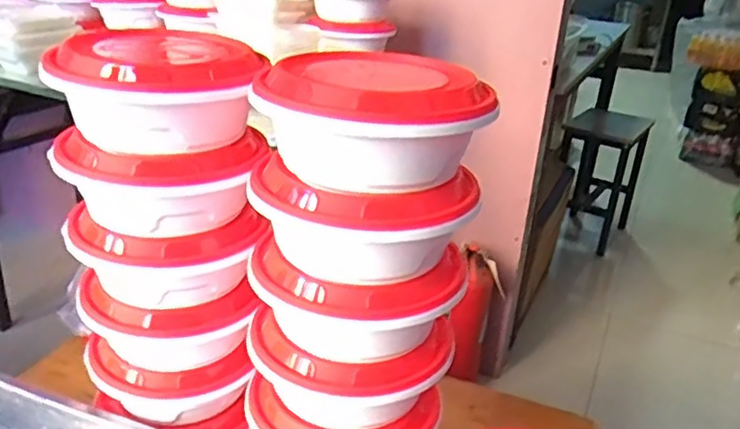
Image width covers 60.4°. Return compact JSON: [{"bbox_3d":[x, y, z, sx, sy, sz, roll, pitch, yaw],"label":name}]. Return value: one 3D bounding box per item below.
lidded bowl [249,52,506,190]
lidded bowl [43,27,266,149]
[{"bbox_3d":[0.003,-0.065,0.438,0.149,0.067,0.132,11,26,15],"label":"lidded bowl"},{"bbox_3d":[-0.161,-0.103,0.495,0.152,0.074,0.127,4,25,-1],"label":"lidded bowl"}]

